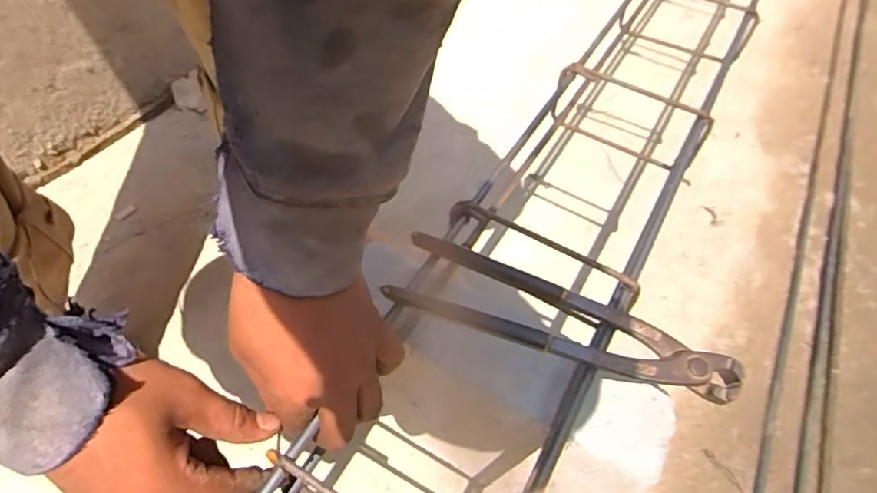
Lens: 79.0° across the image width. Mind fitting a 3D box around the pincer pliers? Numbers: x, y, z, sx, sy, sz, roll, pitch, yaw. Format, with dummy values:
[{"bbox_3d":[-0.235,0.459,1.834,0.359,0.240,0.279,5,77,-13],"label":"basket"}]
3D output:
[{"bbox_3d":[0.076,0.047,0.337,0.212,0.016,0.051,19,53,11],"label":"pincer pliers"}]

